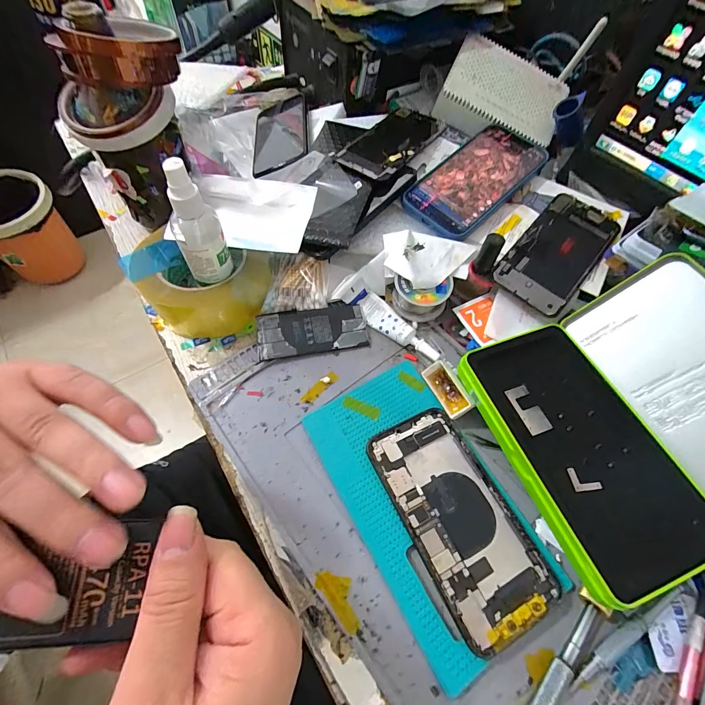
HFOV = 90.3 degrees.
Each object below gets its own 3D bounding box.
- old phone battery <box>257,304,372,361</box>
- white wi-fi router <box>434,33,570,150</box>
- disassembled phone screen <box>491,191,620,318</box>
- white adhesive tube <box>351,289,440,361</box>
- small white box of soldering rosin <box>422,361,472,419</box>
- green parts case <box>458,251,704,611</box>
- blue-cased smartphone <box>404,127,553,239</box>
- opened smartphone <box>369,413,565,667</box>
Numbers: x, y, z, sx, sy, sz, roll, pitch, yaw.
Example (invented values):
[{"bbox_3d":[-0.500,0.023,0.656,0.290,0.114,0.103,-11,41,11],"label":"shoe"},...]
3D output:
[{"bbox_3d":[-0.037,-0.020,0.328,0.100,0.005,0.045,-8,72,-12],"label":"old phone battery"},{"bbox_3d":[0.176,-0.302,0.417,0.137,0.030,0.104,21,81,-5],"label":"white wi-fi router"},{"bbox_3d":[0.204,-0.102,0.346,0.071,0.009,0.141,40,73,12],"label":"disassembled phone screen"},{"bbox_3d":[0.041,-0.026,0.332,0.026,0.011,0.097,-36,68,-22],"label":"white adhesive tube"},{"bbox_3d":[0.080,0.031,0.299,0.023,0.010,0.048,-32,70,10],"label":"small white box of soldering rosin"},{"bbox_3d":[0.213,0.043,0.255,0.192,0.083,0.187,-17,62,-13],"label":"green parts case"},{"bbox_3d":[0.132,-0.188,0.376,0.082,0.007,0.174,42,73,14],"label":"blue-cased smartphone"},{"bbox_3d":[0.075,0.117,0.255,0.074,0.009,0.147,-22,63,-15],"label":"opened smartphone"}]

